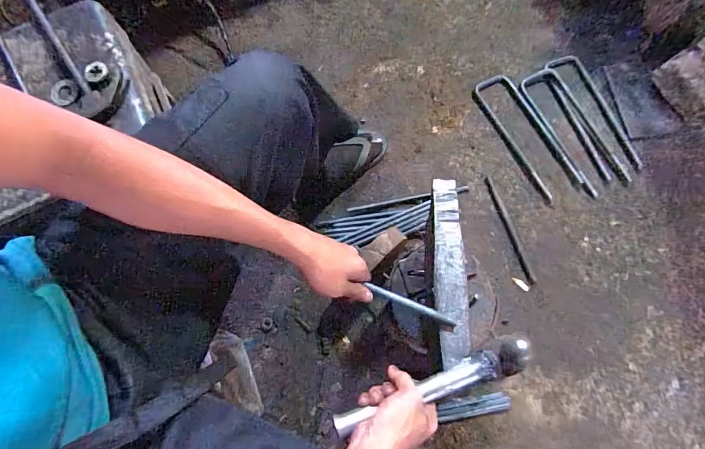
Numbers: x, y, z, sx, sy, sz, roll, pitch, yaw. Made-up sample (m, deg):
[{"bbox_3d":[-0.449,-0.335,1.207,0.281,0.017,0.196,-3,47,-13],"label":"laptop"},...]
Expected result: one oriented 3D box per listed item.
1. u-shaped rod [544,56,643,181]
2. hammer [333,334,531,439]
[{"bbox_3d":[0.633,-0.290,1.015,0.125,0.018,0.349,-20,78,-8],"label":"u-shaped rod"},{"bbox_3d":[0.094,0.190,0.456,0.241,0.073,0.041,-17,75,-8],"label":"hammer"}]

